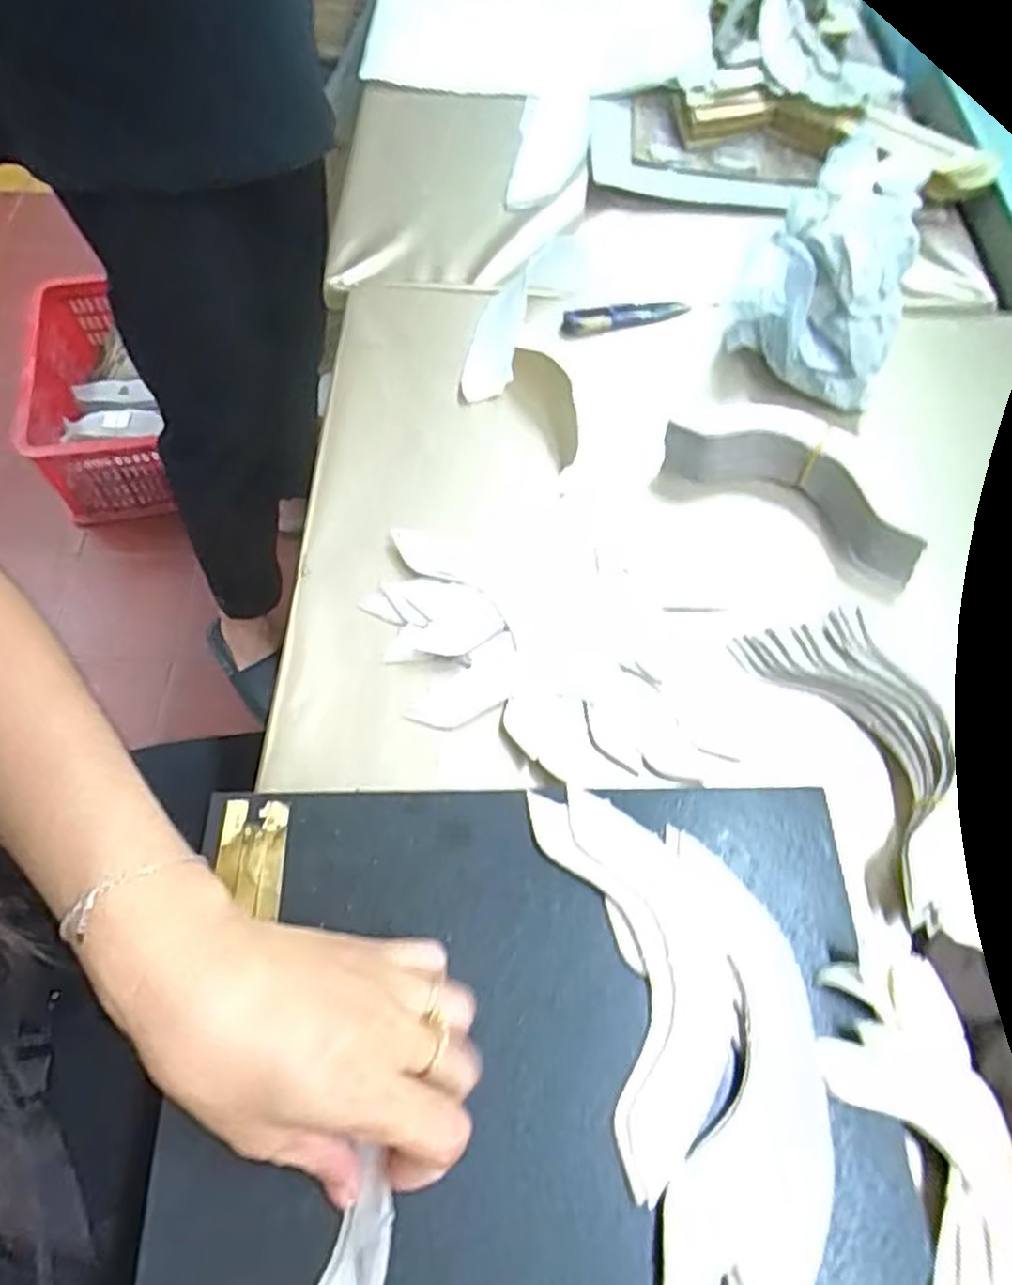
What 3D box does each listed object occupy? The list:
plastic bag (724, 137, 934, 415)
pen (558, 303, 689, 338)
[{"bbox_3d":[0.230,-0.274,0.537,0.113,0.089,0.174,18,63,8],"label":"plastic bag"},{"bbox_3d":[0.091,-0.251,0.573,0.103,0.013,0.020,-17,64,-12],"label":"pen"}]

